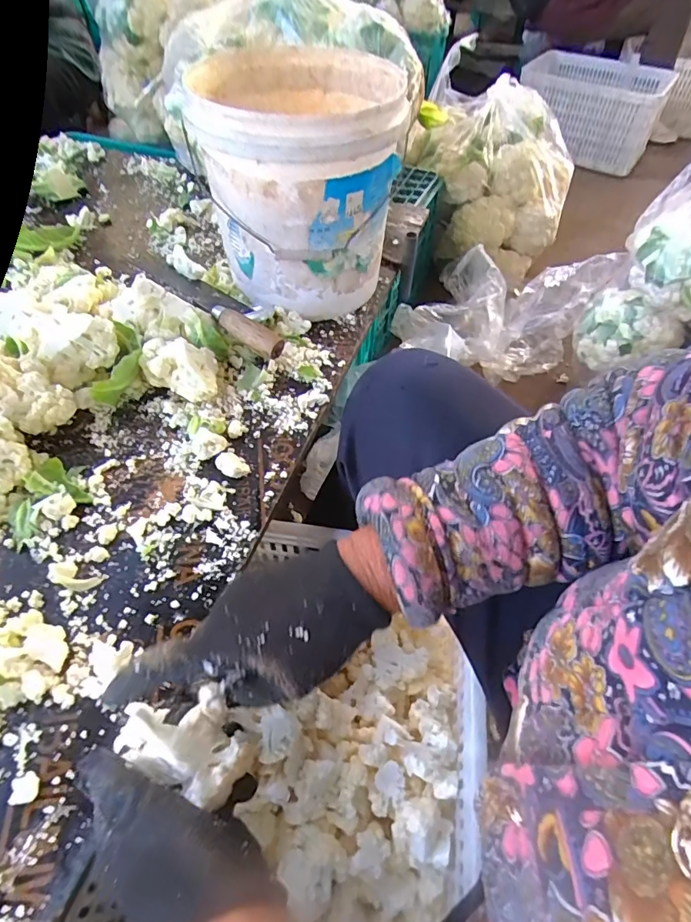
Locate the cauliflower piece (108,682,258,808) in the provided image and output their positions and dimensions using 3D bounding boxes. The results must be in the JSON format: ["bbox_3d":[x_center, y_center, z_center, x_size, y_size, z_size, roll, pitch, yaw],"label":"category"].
[{"bbox_3d":[-0.096,0.171,0.305,0.079,0.044,0.052,21,55,13],"label":"cauliflower piece"}]

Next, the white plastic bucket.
[{"bbox_3d":[-0.059,-0.369,0.667,0.234,0.259,0.264,-2,53,-4],"label":"white plastic bucket"}]

